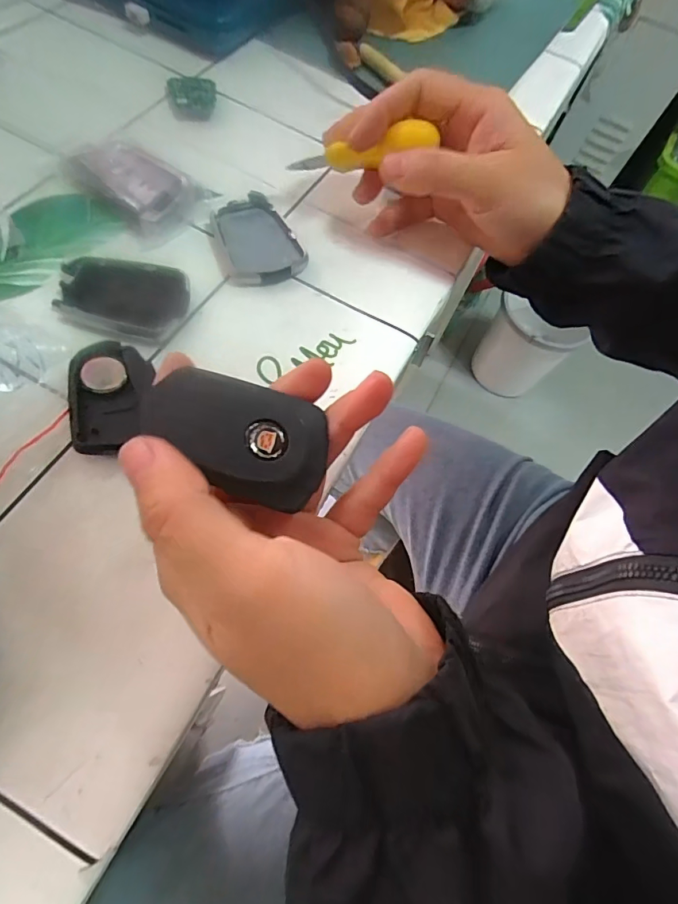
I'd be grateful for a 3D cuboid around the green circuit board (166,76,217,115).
[{"bbox_3d":[-0.096,-0.231,0.296,0.030,0.007,0.038,-1,66,-10],"label":"green circuit board"}]

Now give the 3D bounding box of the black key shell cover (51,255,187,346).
[{"bbox_3d":[-0.105,-0.075,0.219,0.059,0.006,0.043,7,65,-7],"label":"black key shell cover"}]

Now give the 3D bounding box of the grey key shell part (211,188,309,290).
[{"bbox_3d":[-0.048,-0.115,0.250,0.043,0.010,0.057,-25,72,-19],"label":"grey key shell part"}]

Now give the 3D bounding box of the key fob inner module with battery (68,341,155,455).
[{"bbox_3d":[-0.100,-0.025,0.198,0.032,0.008,0.054,-5,64,-4],"label":"key fob inner module with battery"}]

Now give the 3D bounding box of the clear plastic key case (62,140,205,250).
[{"bbox_3d":[-0.109,-0.148,0.250,0.071,0.017,0.051,43,66,10],"label":"clear plastic key case"}]

